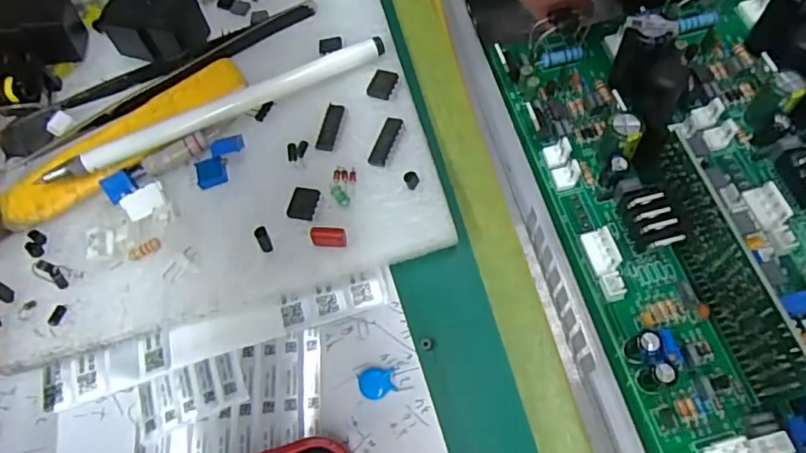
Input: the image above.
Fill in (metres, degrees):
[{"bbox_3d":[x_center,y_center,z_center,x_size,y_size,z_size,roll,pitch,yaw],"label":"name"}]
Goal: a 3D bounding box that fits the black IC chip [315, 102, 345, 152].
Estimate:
[{"bbox_3d":[-0.027,-0.037,0.205,0.007,0.004,0.020,8,64,11],"label":"black IC chip"}]

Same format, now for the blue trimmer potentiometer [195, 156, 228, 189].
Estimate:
[{"bbox_3d":[-0.069,-0.020,0.201,0.010,0.004,0.010,-21,62,-4],"label":"blue trimmer potentiometer"}]

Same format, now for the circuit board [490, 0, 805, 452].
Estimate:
[{"bbox_3d":[0.119,-0.021,0.193,0.128,0.039,0.177,-13,64,-6],"label":"circuit board"}]

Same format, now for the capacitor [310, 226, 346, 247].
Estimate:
[{"bbox_3d":[-0.024,0.004,0.182,0.011,0.007,0.004,0,62,7],"label":"capacitor"}]

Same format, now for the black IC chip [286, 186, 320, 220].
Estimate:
[{"bbox_3d":[-0.034,-0.007,0.192,0.009,0.004,0.011,9,64,11],"label":"black IC chip"}]

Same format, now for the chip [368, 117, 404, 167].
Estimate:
[{"bbox_3d":[-0.006,-0.029,0.198,0.007,0.007,0.019,17,66,15],"label":"chip"}]

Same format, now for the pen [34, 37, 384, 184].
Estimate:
[{"bbox_3d":[-0.067,-0.043,0.206,0.128,0.012,0.006,-25,62,-6],"label":"pen"}]

